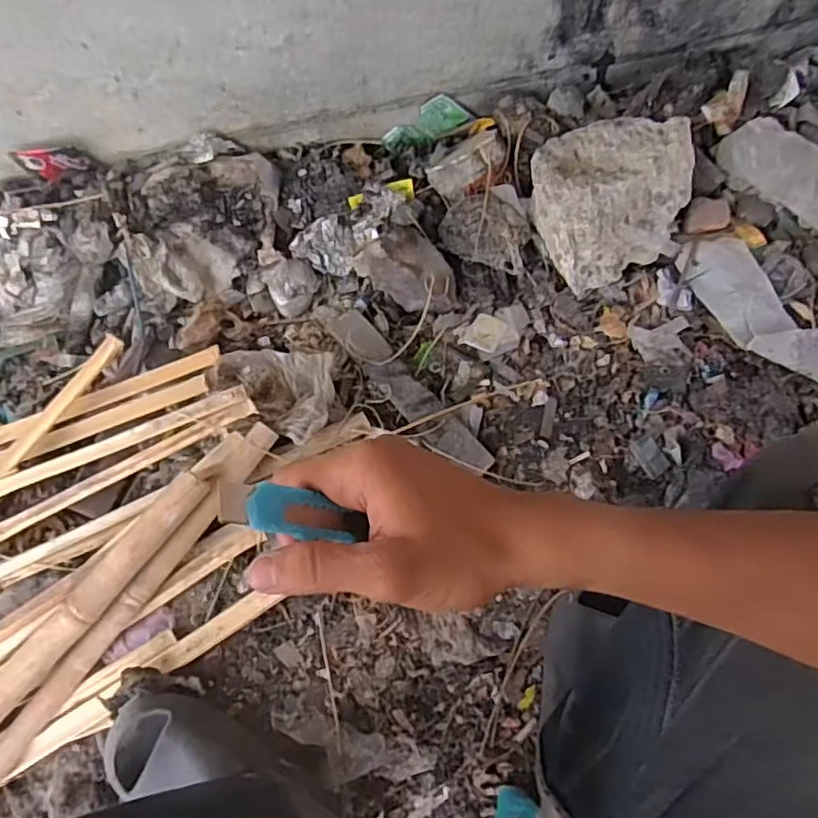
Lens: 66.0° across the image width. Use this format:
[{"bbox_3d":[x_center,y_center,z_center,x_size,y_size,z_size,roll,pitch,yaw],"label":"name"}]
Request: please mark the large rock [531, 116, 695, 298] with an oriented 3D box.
[{"bbox_3d":[0.286,-0.296,0.875,0.212,0.111,0.191,-23,73,-6],"label":"large rock"}]

